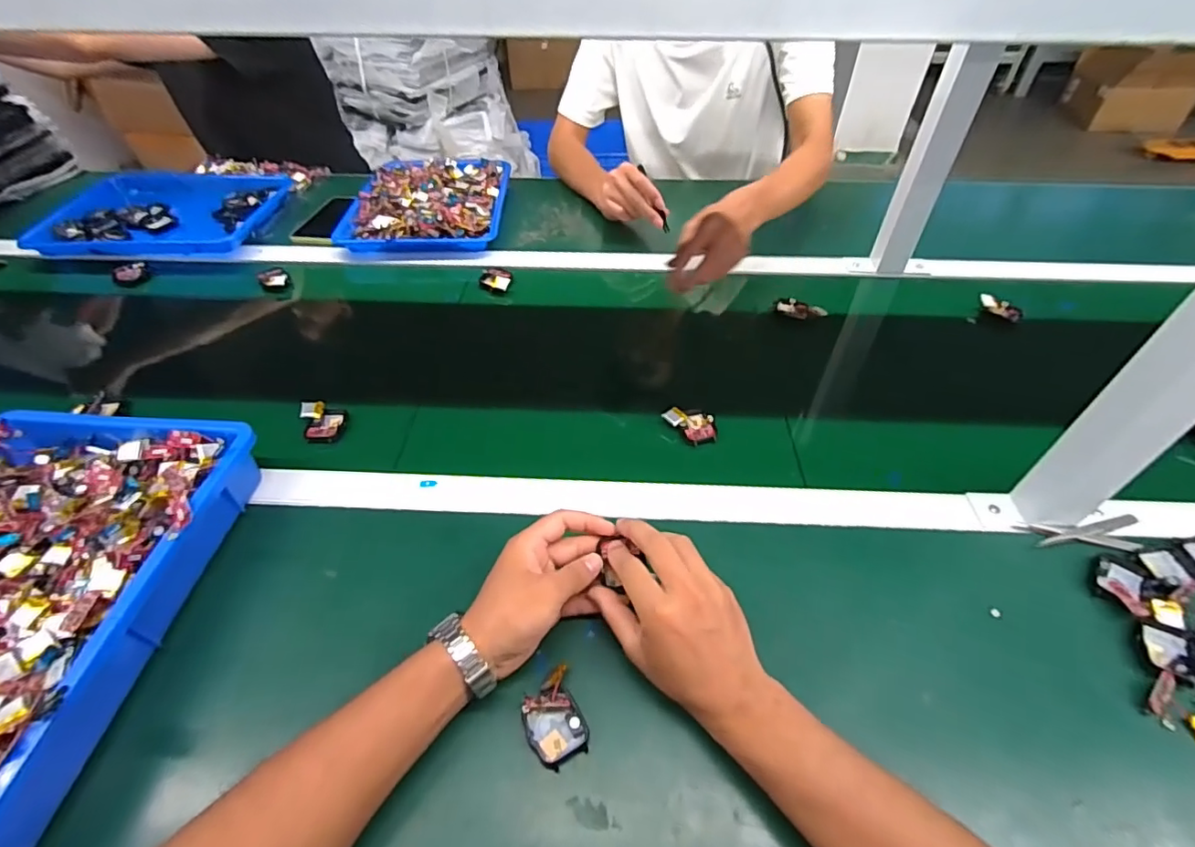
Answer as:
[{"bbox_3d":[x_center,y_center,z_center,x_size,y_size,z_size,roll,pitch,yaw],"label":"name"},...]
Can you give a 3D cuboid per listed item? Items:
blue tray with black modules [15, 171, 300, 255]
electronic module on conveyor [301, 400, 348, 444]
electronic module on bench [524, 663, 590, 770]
[{"bbox_3d":[-0.710,-0.356,0.922,0.337,0.050,0.272,0,47,0],"label":"blue tray with black modules"},{"bbox_3d":[-0.295,-0.003,0.588,0.045,0.018,0.052,-12,48,-11],"label":"electronic module on conveyor"},{"bbox_3d":[-0.031,0.208,0.384,0.040,0.022,0.054,-20,50,-18],"label":"electronic module on bench"}]

